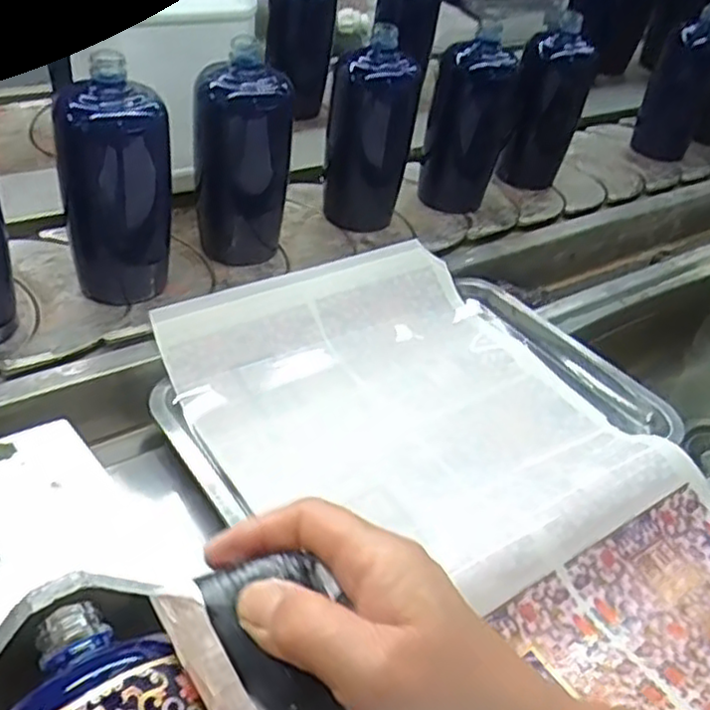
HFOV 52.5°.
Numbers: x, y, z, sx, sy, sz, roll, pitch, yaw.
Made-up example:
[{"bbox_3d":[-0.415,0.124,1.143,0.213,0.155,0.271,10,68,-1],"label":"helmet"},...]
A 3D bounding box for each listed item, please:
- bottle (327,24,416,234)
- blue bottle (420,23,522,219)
[{"bbox_3d":[0.011,-0.213,0.715,0.062,0.171,0.065,-22,49,-32],"label":"bottle"},{"bbox_3d":[0.123,-0.254,0.784,0.080,0.164,0.068,17,41,8],"label":"blue bottle"}]

